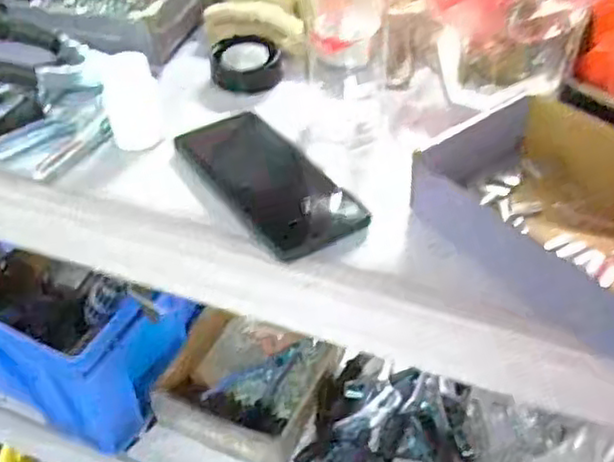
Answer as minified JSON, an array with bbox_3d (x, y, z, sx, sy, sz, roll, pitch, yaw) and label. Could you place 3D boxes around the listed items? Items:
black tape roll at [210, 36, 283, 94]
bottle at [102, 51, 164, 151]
[{"bbox_3d":[-0.057,-0.155,0.625,0.060,0.029,0.065,-1,44,1],"label":"black tape roll"},{"bbox_3d":[-0.139,-0.103,0.545,0.039,0.066,0.040,-1,44,1],"label":"bottle"}]

